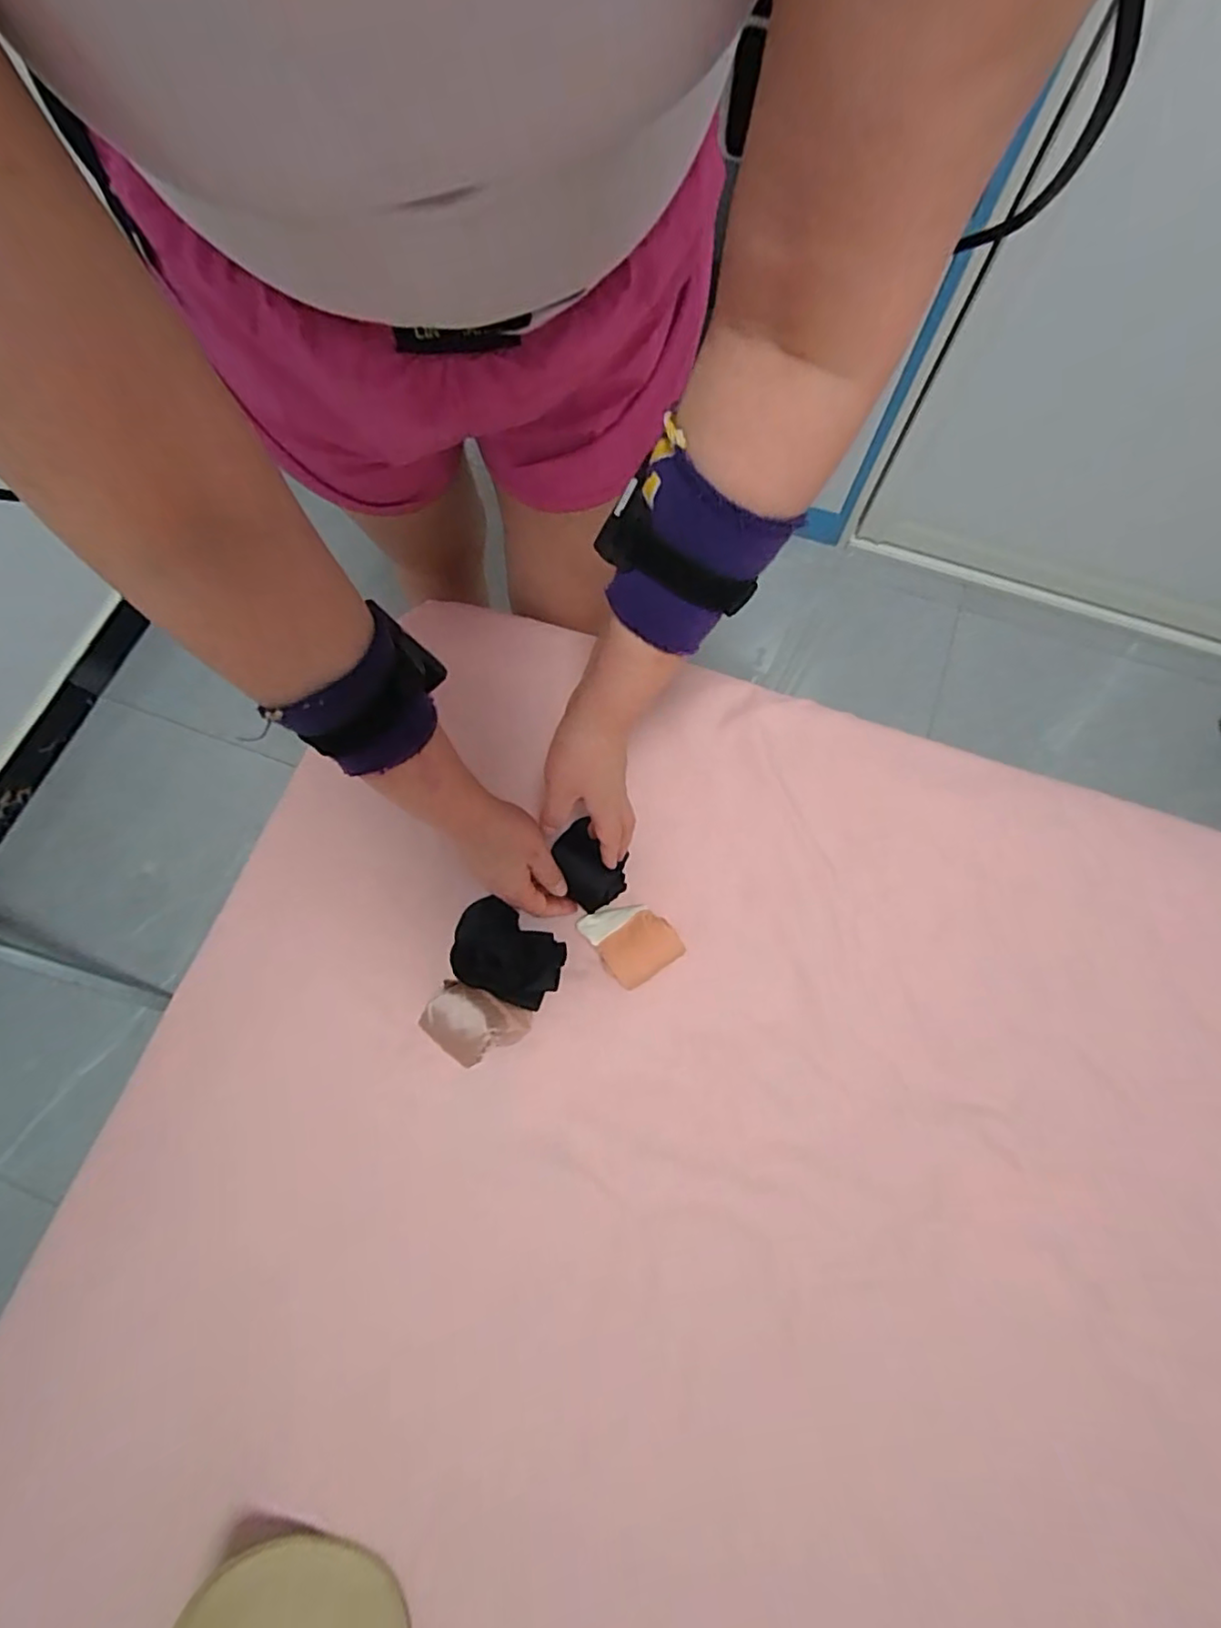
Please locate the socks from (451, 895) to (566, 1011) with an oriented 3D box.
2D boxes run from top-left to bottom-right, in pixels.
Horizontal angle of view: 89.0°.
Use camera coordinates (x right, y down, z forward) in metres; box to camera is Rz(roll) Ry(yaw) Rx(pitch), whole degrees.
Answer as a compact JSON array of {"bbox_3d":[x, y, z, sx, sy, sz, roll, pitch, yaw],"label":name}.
[{"bbox_3d":[-0.090,0.118,0.525,0.094,0.062,0.068,27,75,9],"label":"socks"}]

